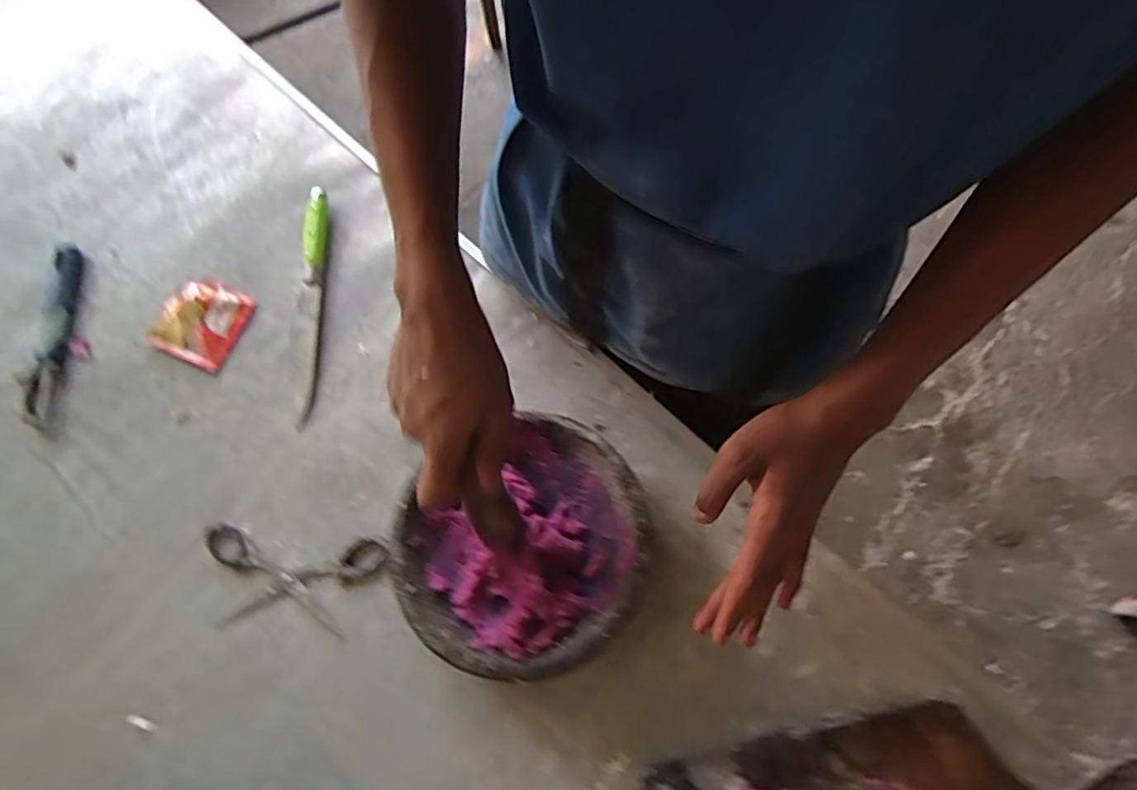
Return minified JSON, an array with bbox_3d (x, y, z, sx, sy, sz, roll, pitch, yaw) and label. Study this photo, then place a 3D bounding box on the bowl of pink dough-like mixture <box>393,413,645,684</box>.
[{"bbox_3d":[-0.034,0.125,0.491,0.200,0.057,0.183,-1,75,2],"label":"bowl of pink dough-like mixture"}]

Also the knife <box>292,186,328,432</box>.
[{"bbox_3d":[-0.260,-0.093,0.588,0.028,0.016,0.246,-1,74,2],"label":"knife"}]

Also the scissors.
[{"bbox_3d":[-0.241,0.161,0.514,0.156,0.011,0.079,4,75,3],"label":"scissors"}]

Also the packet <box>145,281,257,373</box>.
[{"bbox_3d":[-0.361,-0.073,0.584,0.079,0.006,0.081,21,76,8],"label":"packet"}]

